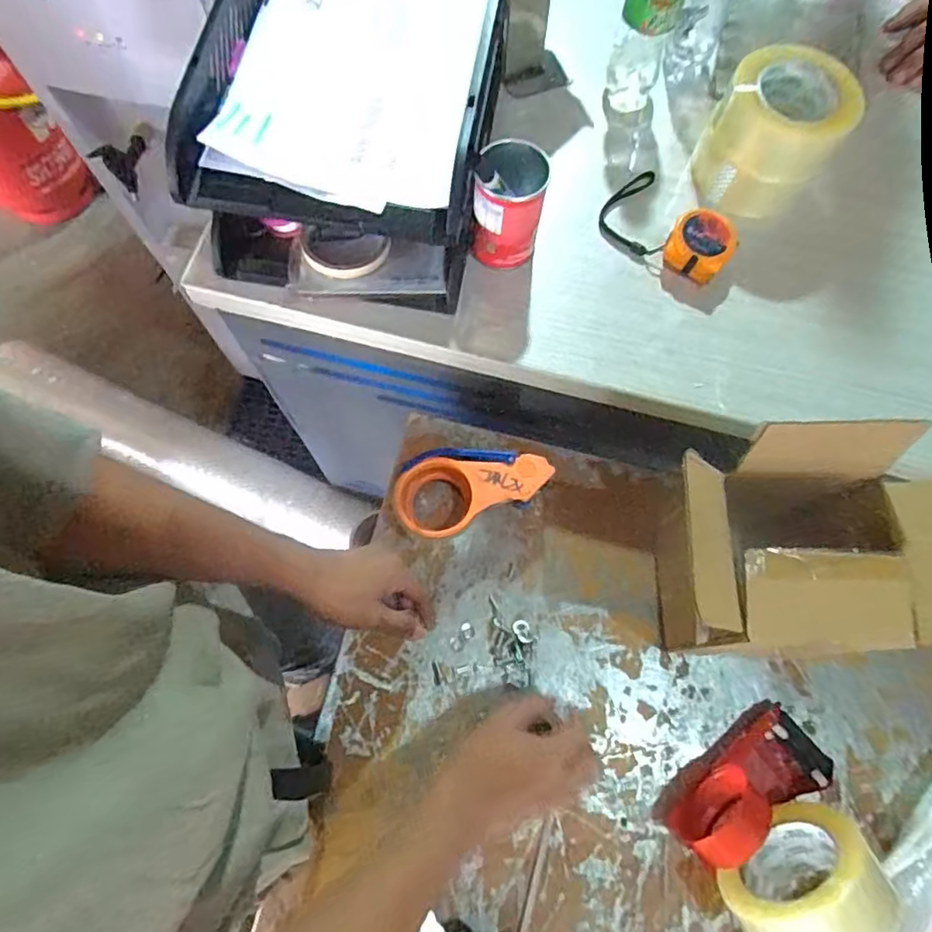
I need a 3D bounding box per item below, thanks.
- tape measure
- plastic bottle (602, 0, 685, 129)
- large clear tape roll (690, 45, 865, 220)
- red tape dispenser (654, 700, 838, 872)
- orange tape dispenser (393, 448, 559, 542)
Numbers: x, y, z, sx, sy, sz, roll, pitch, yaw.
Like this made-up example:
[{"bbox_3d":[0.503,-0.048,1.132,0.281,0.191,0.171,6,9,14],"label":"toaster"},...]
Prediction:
[{"bbox_3d":[0.213,-0.251,0.622,0.094,0.038,0.145,-42,77,-14],"label":"tape measure"},{"bbox_3d":[0.189,-0.459,0.622,0.056,0.172,0.064,9,71,2],"label":"plastic bottle"},{"bbox_3d":[0.310,-0.337,0.609,0.126,0.107,0.126,0,71,-1],"label":"large clear tape roll"},{"bbox_3d":[0.252,0.285,0.533,0.153,0.063,0.076,-31,75,-10],"label":"red tape dispenser"},{"bbox_3d":[0.007,0.030,0.621,0.159,0.067,0.087,-8,72,-3],"label":"orange tape dispenser"}]

